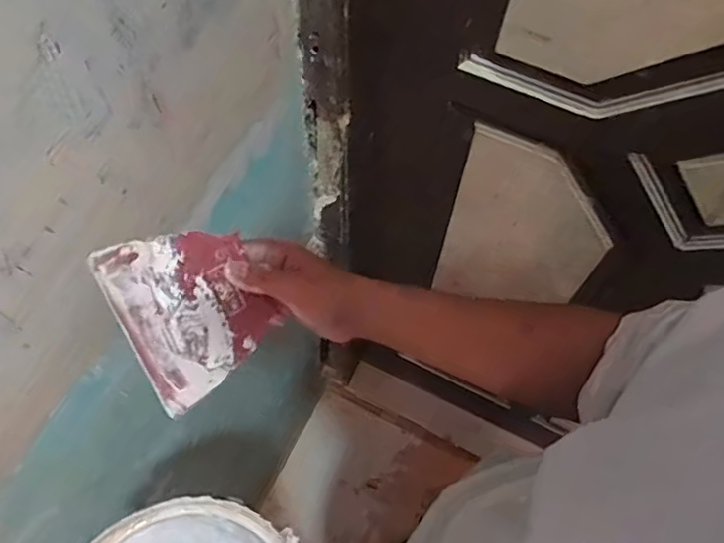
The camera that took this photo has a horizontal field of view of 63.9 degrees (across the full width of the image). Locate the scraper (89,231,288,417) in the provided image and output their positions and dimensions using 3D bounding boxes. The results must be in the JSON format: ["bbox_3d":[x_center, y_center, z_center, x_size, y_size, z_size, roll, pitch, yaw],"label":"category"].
[{"bbox_3d":[-0.122,0.026,0.425,0.101,0.004,0.119,-31,102,-33],"label":"scraper"}]

